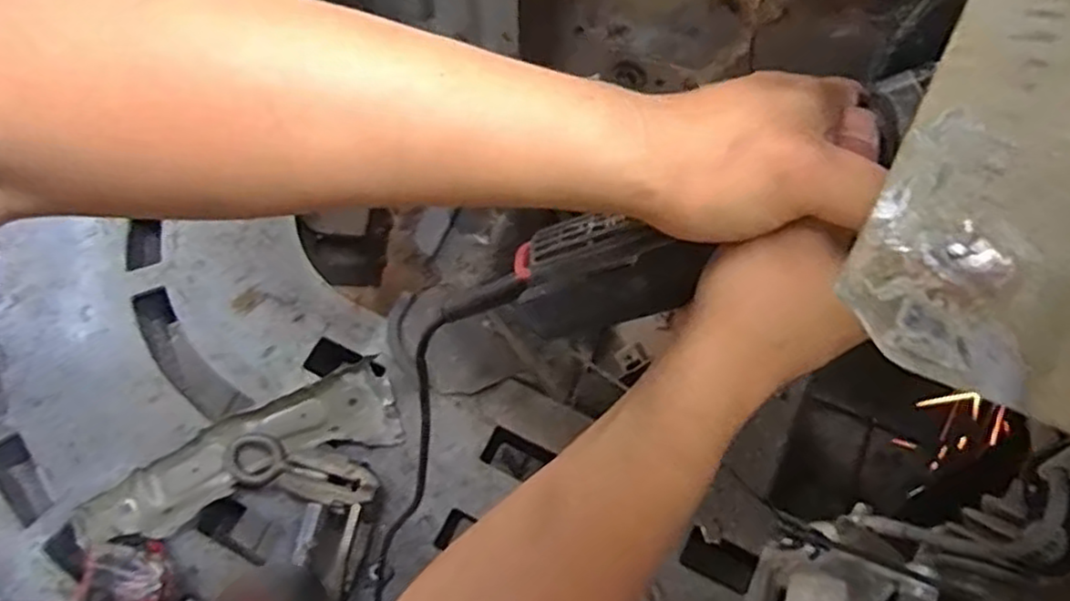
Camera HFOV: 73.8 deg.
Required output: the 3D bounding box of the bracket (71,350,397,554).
[{"bbox_3d":[-0.381,0.203,0.929,0.402,0.032,0.110,-23,69,-10],"label":"bracket"}]

